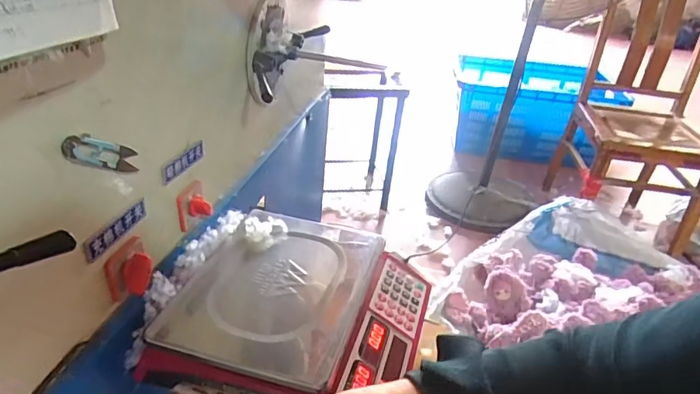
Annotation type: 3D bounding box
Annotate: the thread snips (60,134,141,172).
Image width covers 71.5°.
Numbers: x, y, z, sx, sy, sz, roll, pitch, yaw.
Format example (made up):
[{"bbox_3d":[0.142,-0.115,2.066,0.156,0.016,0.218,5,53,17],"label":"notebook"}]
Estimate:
[{"bbox_3d":[-0.255,-0.045,0.504,0.009,0.028,0.112,11,-3,8],"label":"thread snips"}]

